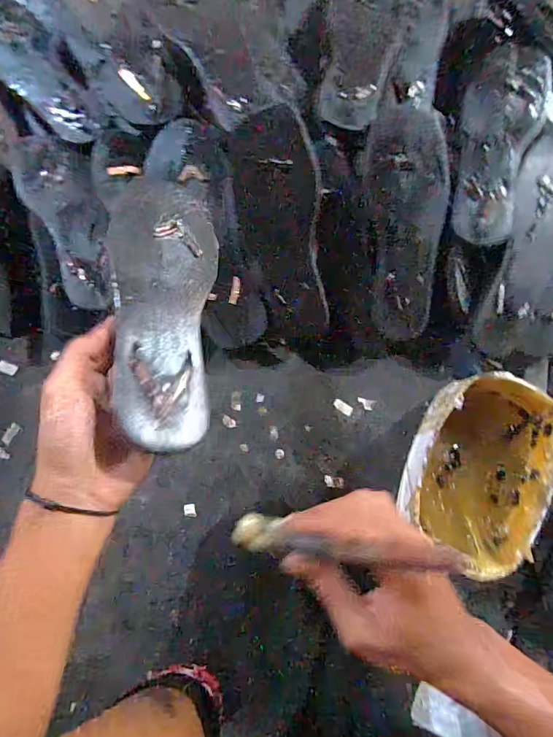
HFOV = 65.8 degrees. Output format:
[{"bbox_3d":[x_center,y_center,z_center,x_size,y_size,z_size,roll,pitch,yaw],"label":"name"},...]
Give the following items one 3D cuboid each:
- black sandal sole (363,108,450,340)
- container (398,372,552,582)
[{"bbox_3d":[0.146,-0.158,0.492,0.086,0.028,0.243,-4,106,-1],"label":"black sandal sole"},{"bbox_3d":[0.218,0.110,0.477,0.130,0.091,0.198,21,82,3],"label":"container"}]

